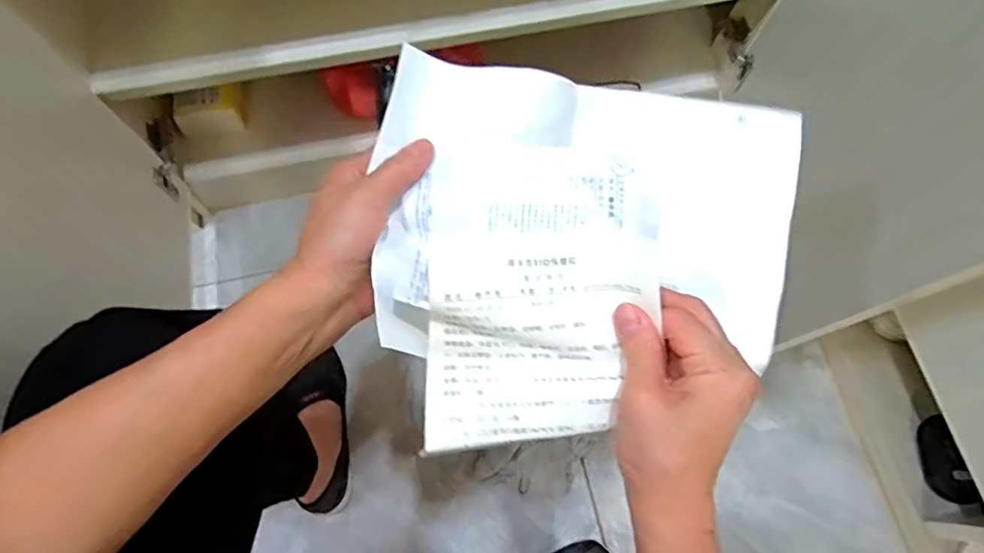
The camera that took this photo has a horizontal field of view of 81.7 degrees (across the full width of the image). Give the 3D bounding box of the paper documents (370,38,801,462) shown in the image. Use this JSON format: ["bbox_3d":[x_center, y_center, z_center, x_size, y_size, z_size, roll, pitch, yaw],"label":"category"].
[{"bbox_3d":[0.064,-0.022,0.351,0.256,0.066,0.226,-3,72,-3],"label":"paper documents"}]

